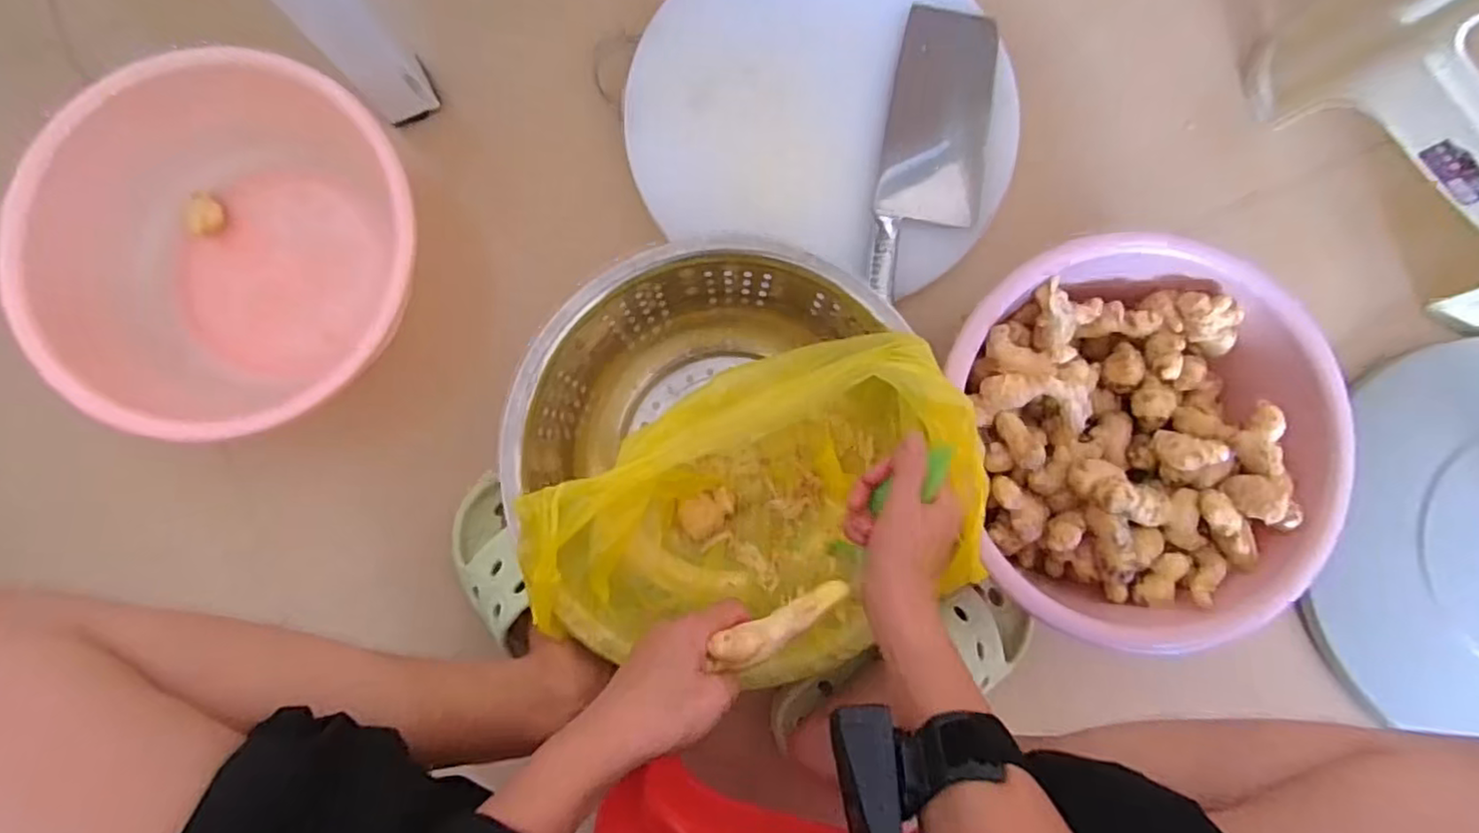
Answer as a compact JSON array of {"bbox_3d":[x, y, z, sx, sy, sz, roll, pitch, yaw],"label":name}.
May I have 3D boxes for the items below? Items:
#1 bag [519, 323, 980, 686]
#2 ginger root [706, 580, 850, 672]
[{"bbox_3d":[0.016,0.091,0.548,0.333,0.178,0.222,-31,87,-3],"label":"bag"},{"bbox_3d":[0.027,0.134,0.433,0.097,0.021,0.025,-22,86,-26],"label":"ginger root"}]

